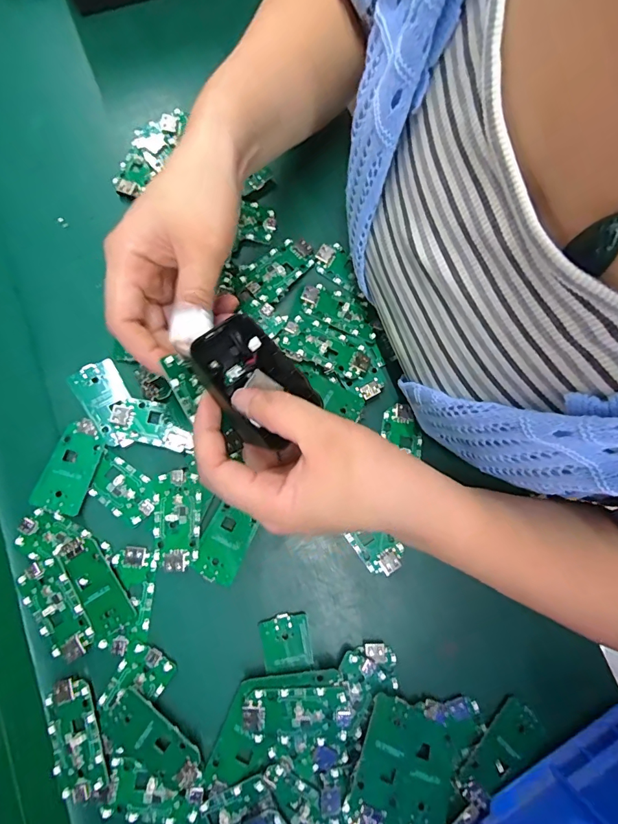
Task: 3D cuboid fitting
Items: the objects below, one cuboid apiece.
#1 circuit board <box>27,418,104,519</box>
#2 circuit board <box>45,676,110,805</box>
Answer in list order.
[{"bbox_3d":[-0.160,0.036,0.284,0.032,0.009,0.061,17,78,0],"label":"circuit board"},{"bbox_3d":[-0.141,0.195,0.252,0.031,0.006,0.063,-15,80,-6],"label":"circuit board"}]

